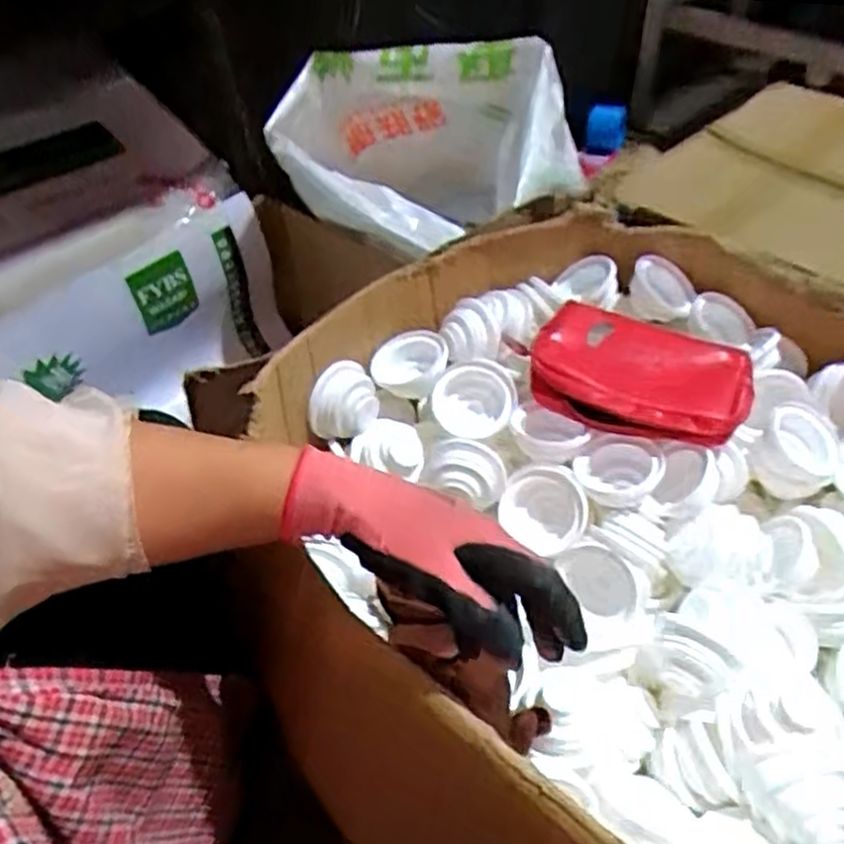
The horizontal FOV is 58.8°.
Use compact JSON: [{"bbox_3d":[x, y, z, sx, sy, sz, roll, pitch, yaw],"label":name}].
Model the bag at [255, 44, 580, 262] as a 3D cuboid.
[{"bbox_3d":[-0.001,-0.322,0.877,0.350,0.200,0.188,28,52,28],"label":"bag"}]

